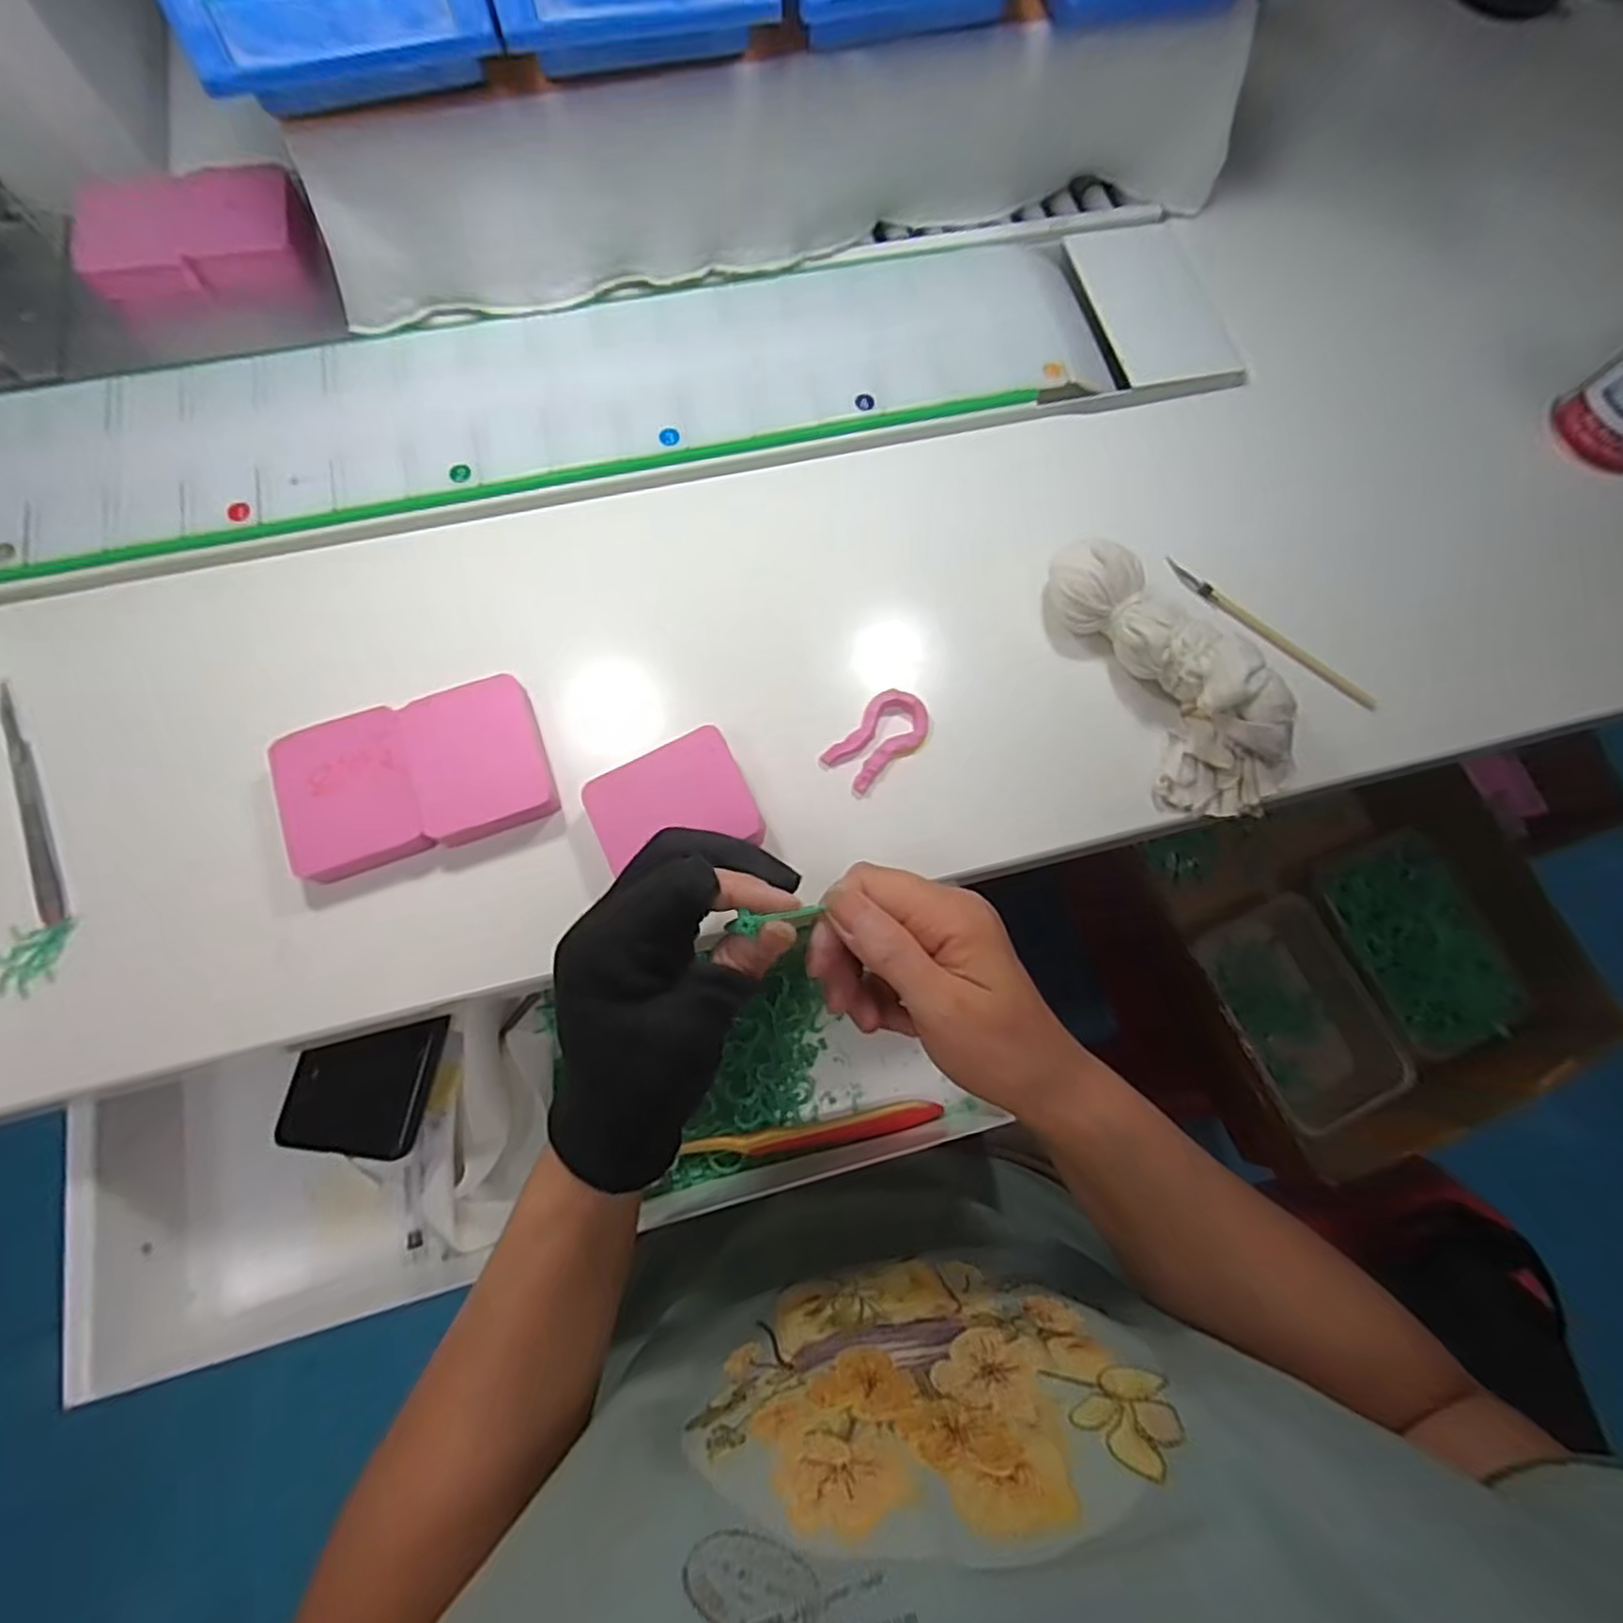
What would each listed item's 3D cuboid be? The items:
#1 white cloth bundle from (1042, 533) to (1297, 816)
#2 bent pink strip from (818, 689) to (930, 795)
[{"bbox_3d":[0.176,-0.071,0.350,0.052,0.047,0.154,-24,77,-8],"label":"white cloth bundle"},{"bbox_3d":[0.034,-0.037,0.358,0.056,0.006,0.031,-44,80,-12],"label":"bent pink strip"}]

